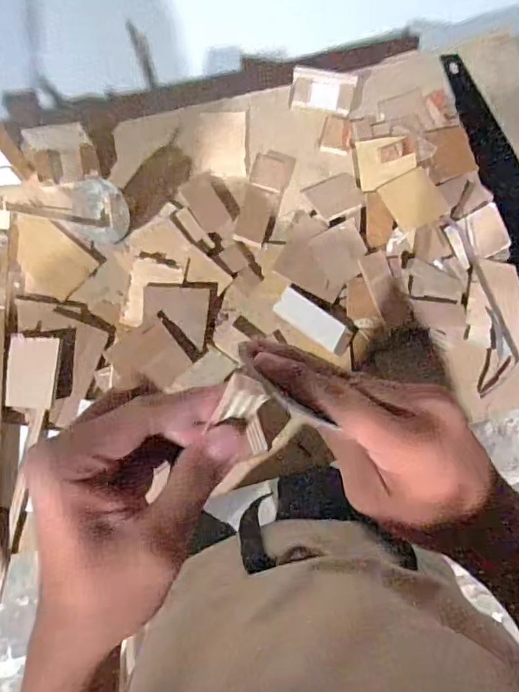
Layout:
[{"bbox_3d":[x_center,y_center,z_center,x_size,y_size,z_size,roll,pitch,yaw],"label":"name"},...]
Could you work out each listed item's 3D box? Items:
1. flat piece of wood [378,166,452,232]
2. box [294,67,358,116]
[{"bbox_3d":[0.213,-0.200,0.710,0.072,0.011,0.073,-26,84,-5],"label":"flat piece of wood"},{"bbox_3d":[0.089,-0.361,0.734,0.086,0.024,0.054,13,82,0],"label":"box"}]

